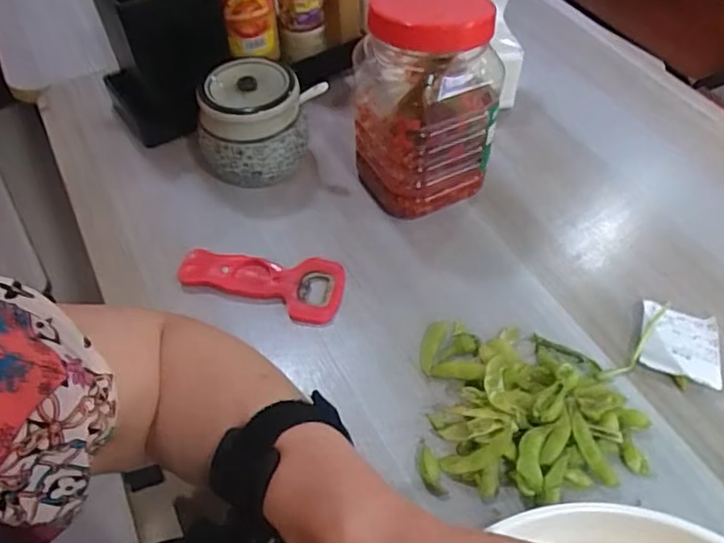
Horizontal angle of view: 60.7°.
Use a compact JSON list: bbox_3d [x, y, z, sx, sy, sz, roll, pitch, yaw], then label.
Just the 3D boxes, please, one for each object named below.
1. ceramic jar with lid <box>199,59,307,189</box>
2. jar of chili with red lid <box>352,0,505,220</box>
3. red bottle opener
[{"bbox_3d":[-0.092,-0.121,0.533,0.081,0.090,0.072,-39,60,-25],"label":"ceramic jar with lid"},{"bbox_3d":[0.047,-0.132,0.492,0.087,0.168,0.093,-27,55,-18],"label":"jar of chili with red lid"},{"bbox_3d":[-0.079,0.009,0.477,0.127,0.011,0.057,4,52,5],"label":"red bottle opener"}]

